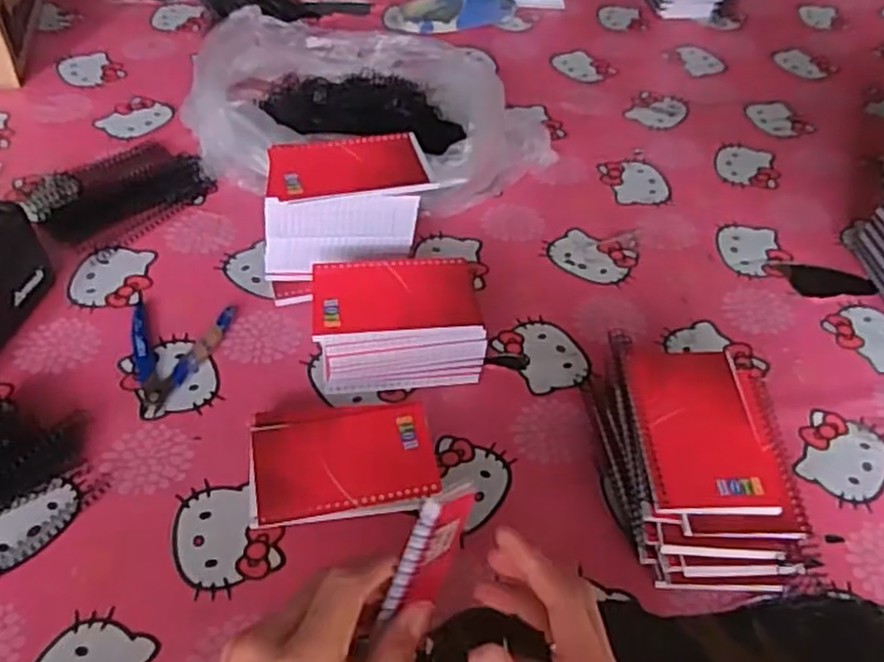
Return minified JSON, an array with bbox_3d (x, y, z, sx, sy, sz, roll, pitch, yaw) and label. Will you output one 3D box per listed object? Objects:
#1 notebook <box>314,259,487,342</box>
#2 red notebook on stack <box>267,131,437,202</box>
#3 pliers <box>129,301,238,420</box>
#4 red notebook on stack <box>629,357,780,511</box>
[{"bbox_3d":[-0.039,-0.031,0.612,0.133,0.007,0.079,-6,49,-9],"label":"notebook"},{"bbox_3d":[-0.081,-0.142,0.649,0.137,0.013,0.075,-10,50,-12],"label":"red notebook on stack"},{"bbox_3d":[-0.231,0.019,0.628,0.085,0.013,0.119,3,48,-1],"label":"pliers"},{"bbox_3d":[0.178,0.066,0.521,0.078,0.012,0.136,2,48,-2],"label":"red notebook on stack"}]

